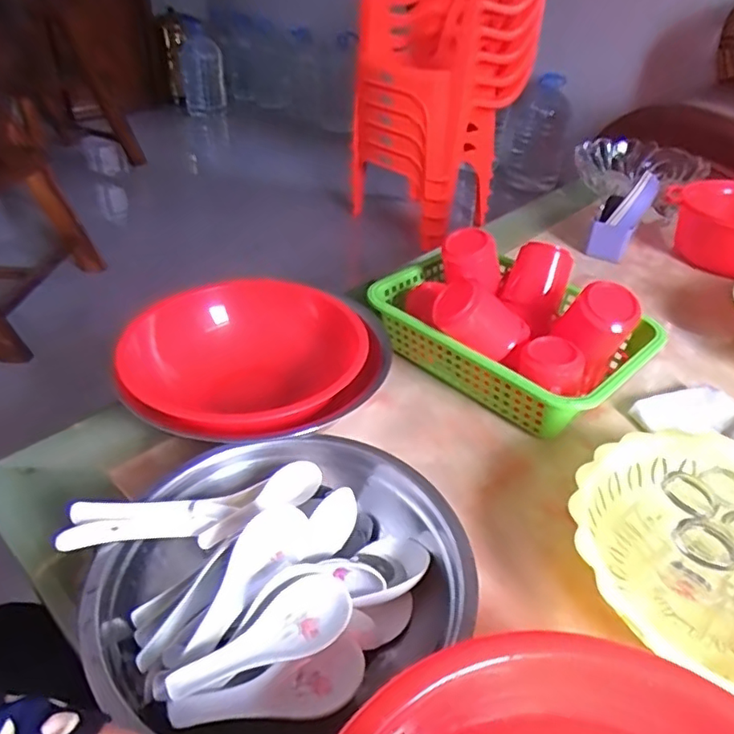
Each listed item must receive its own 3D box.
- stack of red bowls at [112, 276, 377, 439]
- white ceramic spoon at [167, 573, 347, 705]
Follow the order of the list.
[{"bbox_3d":[-0.125,0.008,0.652,0.253,0.115,0.253,-24,45,-29],"label":"stack of red bowls"},{"bbox_3d":[-0.066,0.177,0.373,0.127,0.031,0.043,-12,38,-41],"label":"white ceramic spoon"}]

